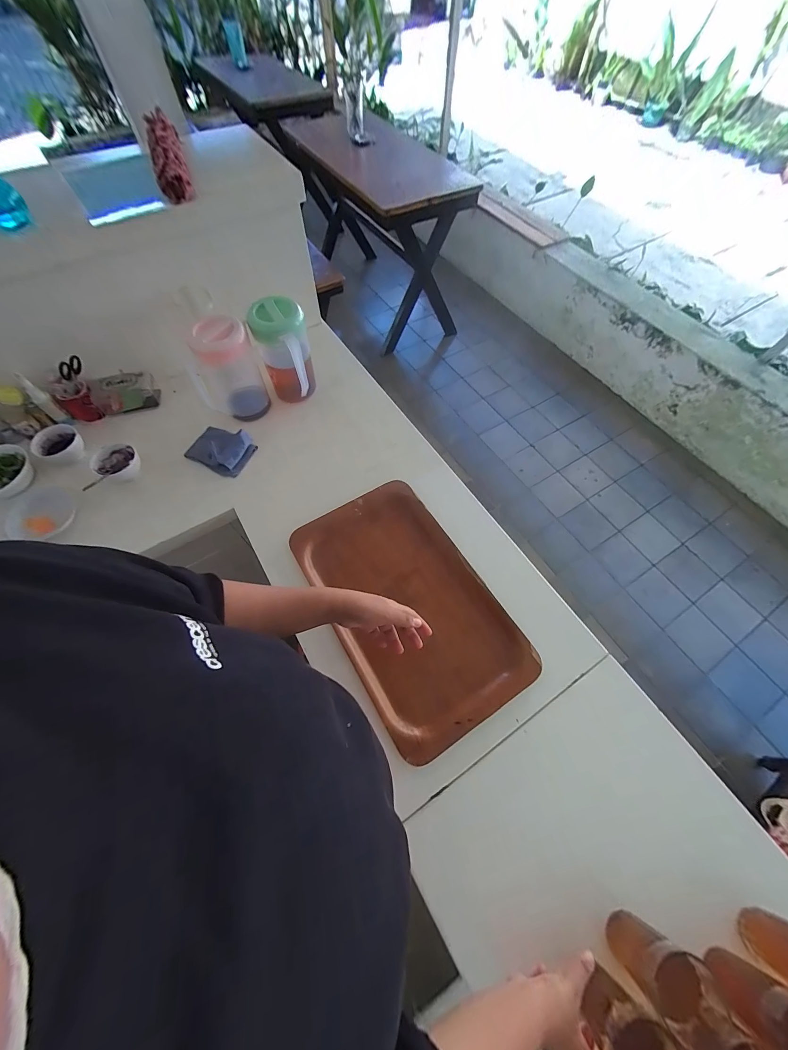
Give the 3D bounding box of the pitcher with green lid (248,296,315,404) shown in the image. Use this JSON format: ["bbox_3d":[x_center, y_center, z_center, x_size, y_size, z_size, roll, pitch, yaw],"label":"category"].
[{"bbox_3d":[-0.274,-0.432,0.897,0.120,0.237,0.110,-17,65,-8],"label":"pitcher with green lid"}]

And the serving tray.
[{"bbox_3d":[0.022,0.147,0.713,0.300,0.050,0.510,-31,67,-10],"label":"serving tray"}]

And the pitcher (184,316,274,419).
[{"bbox_3d":[-0.416,-0.387,0.876,0.145,0.240,0.139,-22,66,-11],"label":"pitcher"}]

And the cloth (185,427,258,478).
[{"bbox_3d":[-0.441,-0.194,0.888,0.140,0.042,0.116,24,66,11],"label":"cloth"}]

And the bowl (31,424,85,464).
[{"bbox_3d":[-0.828,-0.192,0.870,0.097,0.066,0.097,0,64,0],"label":"bowl"}]

